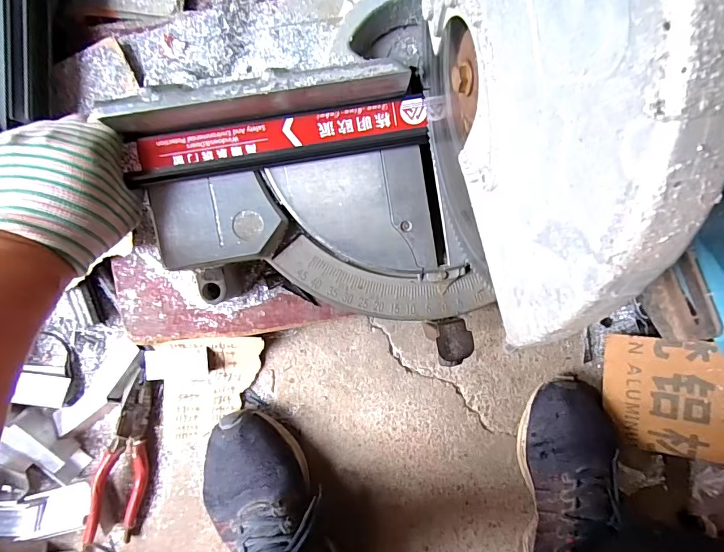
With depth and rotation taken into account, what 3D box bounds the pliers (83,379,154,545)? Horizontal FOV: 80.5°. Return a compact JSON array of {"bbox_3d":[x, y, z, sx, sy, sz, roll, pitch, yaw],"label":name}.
[{"bbox_3d":[-0.258,0.200,0.460,0.047,0.029,0.179,10,96,-6],"label":"pliers"}]

